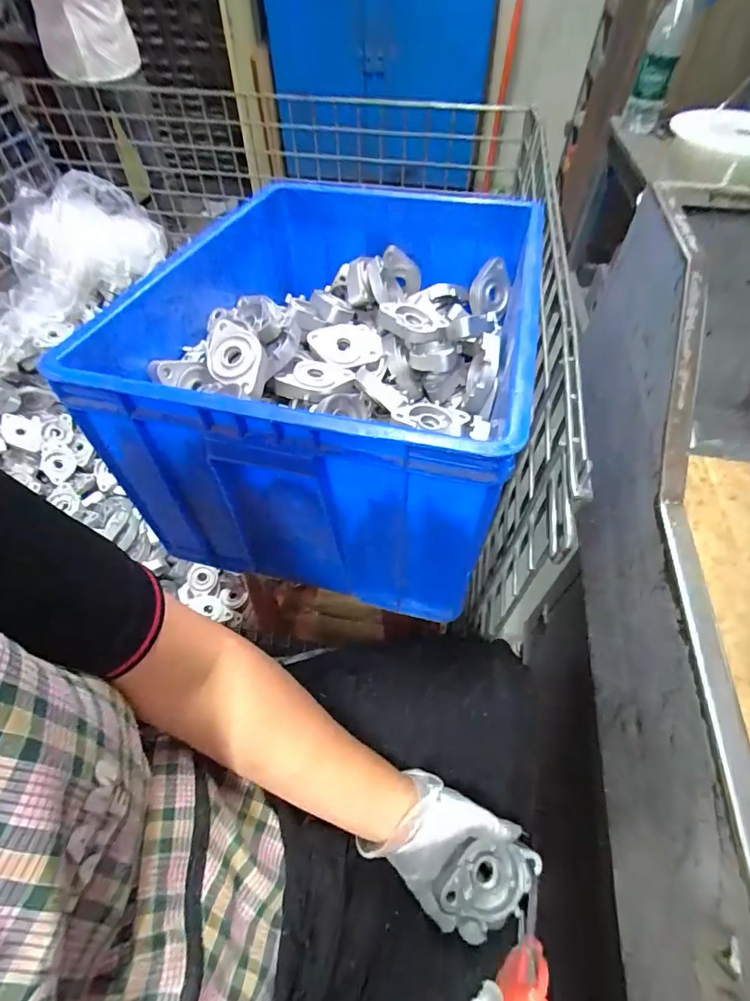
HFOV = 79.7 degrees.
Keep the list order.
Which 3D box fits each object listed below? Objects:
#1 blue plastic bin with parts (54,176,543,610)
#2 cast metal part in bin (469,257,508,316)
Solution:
[{"bbox_3d":[-0.049,-0.184,0.609,0.435,0.276,0.539,12,54,8],"label":"blue plastic bin with parts"},{"bbox_3d":[0.179,-0.329,0.696,0.056,0.077,0.030,14,54,10],"label":"cast metal part in bin"}]

